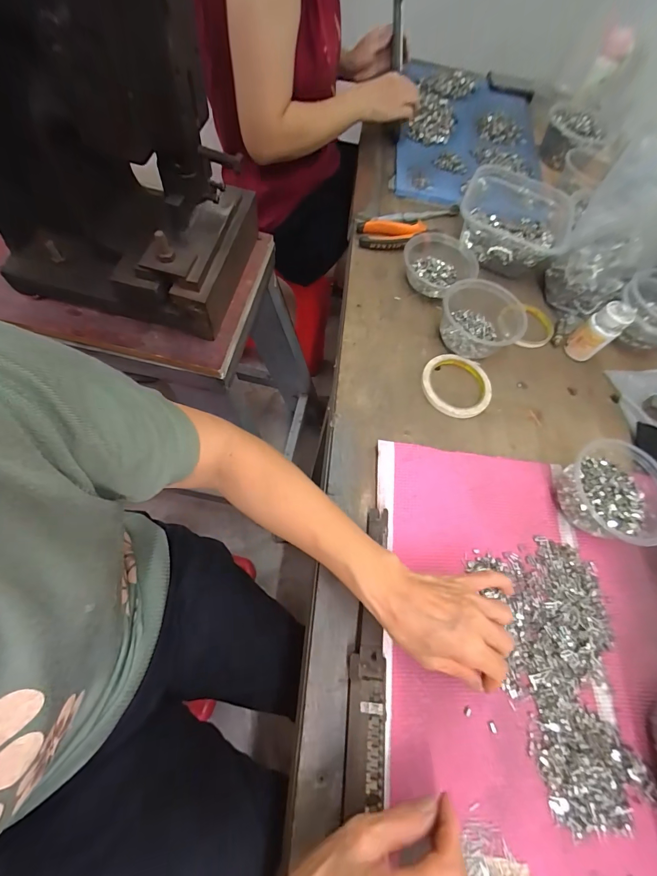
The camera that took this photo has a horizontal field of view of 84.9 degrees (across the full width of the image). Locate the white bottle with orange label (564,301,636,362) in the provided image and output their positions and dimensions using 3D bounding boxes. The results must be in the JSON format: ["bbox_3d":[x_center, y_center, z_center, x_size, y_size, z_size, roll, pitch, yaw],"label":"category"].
[{"bbox_3d":[0.392,-0.155,0.525,0.044,0.080,0.044,0,65,0],"label":"white bottle with orange label"}]

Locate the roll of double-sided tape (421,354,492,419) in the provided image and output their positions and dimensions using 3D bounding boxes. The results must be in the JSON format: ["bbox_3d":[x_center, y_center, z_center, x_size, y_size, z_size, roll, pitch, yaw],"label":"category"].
[{"bbox_3d":[0.178,-0.075,0.496,0.097,0.012,0.100,3,65,-7],"label":"roll of double-sided tape"}]

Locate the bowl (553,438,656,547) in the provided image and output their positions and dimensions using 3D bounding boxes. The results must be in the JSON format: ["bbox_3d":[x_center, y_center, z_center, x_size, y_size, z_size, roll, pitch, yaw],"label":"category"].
[{"bbox_3d":[0.333,0.062,0.419,0.116,0.059,0.107,3,65,-7],"label":"bowl"}]

